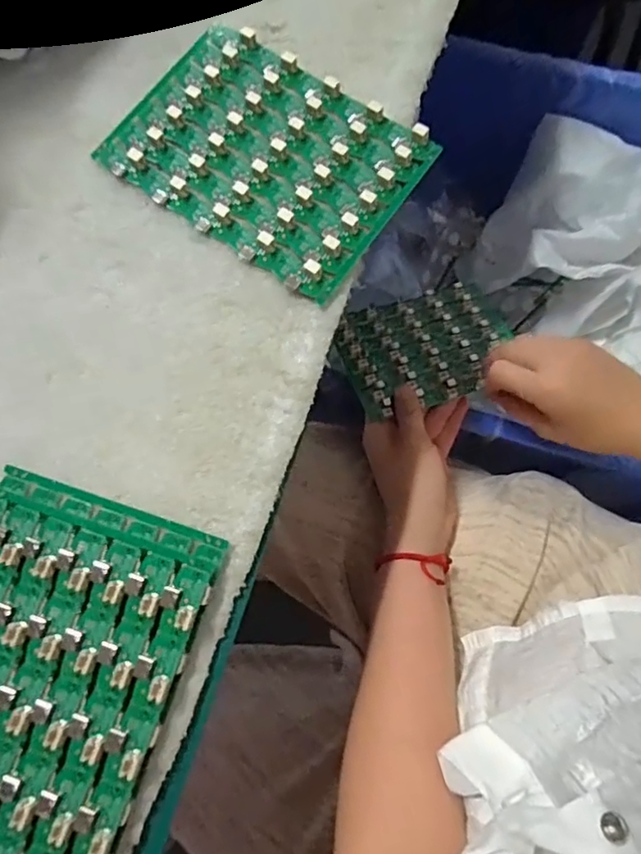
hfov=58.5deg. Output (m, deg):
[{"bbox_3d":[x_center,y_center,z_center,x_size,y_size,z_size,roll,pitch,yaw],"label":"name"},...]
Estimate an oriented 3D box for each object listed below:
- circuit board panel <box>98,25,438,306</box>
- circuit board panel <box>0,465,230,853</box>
[{"bbox_3d":[-0.031,-0.154,0.317,0.157,0.009,0.114,35,78,10],"label":"circuit board panel"},{"bbox_3d":[-0.125,0.111,0.246,0.117,0.015,0.168,17,75,6],"label":"circuit board panel"}]

